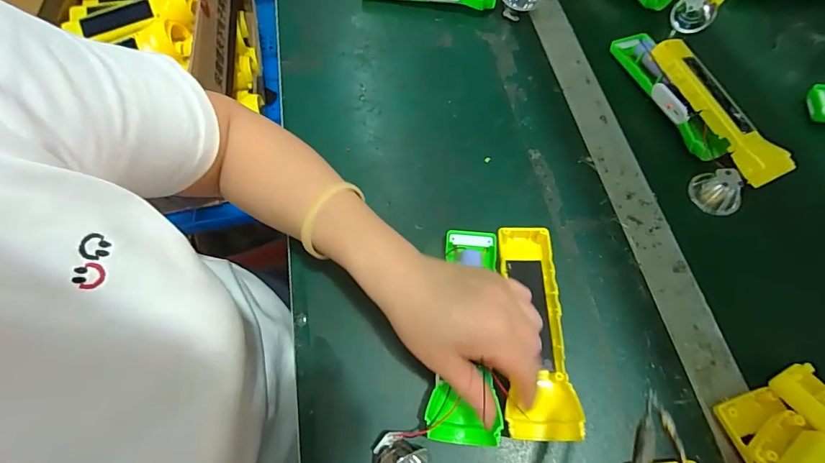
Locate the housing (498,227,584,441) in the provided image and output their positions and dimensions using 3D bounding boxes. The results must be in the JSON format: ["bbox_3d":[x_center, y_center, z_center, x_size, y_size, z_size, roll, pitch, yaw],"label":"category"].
[{"bbox_3d":[0.092,0.073,0.326,0.050,0.026,0.163,-1,63,2],"label":"housing"}]

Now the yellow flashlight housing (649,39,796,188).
[{"bbox_3d":[0.290,-0.116,0.398,0.046,0.042,0.164,-23,66,-8],"label":"yellow flashlight housing"}]

